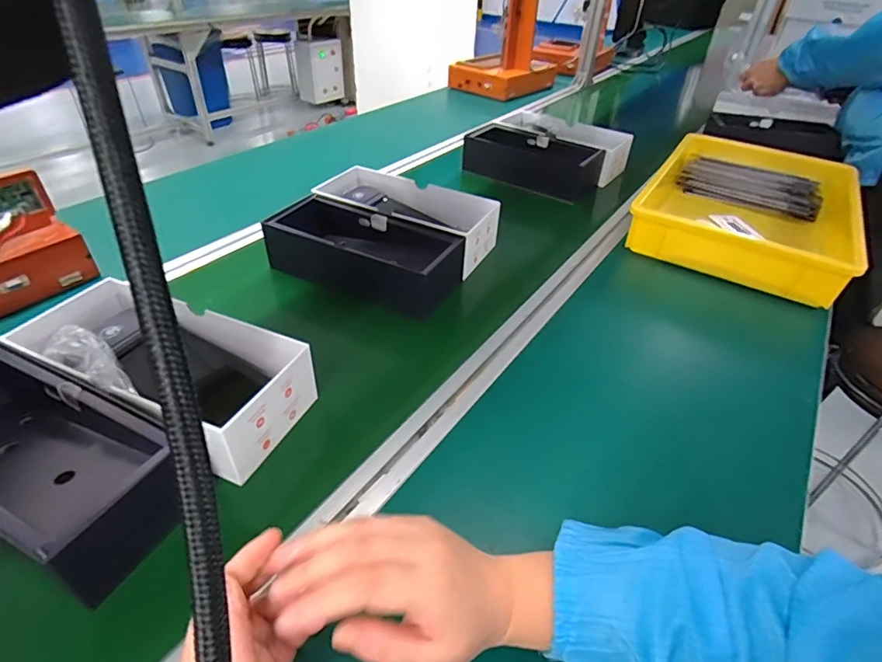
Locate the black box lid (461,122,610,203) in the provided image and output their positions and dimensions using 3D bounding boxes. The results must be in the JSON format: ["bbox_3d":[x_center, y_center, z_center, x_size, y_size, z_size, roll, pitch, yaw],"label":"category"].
[{"bbox_3d":[0.181,-0.343,0.973,0.252,0.067,0.115,28,45,26],"label":"black box lid"}]

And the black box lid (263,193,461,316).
[{"bbox_3d":[-0.113,-0.112,0.670,0.268,0.063,0.117,19,42,18],"label":"black box lid"}]

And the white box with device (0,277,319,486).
[{"bbox_3d":[-0.263,0.038,0.483,0.273,0.069,0.134,18,42,17],"label":"white box with device"}]

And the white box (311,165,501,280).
[{"bbox_3d":[-0.066,-0.180,0.752,0.291,0.065,0.124,20,42,18],"label":"white box"}]

